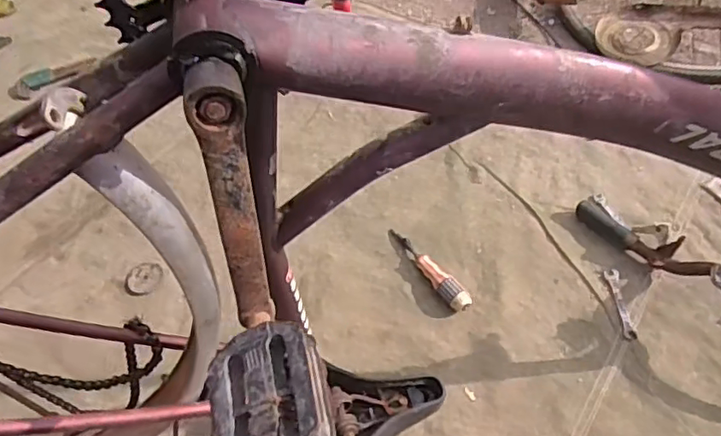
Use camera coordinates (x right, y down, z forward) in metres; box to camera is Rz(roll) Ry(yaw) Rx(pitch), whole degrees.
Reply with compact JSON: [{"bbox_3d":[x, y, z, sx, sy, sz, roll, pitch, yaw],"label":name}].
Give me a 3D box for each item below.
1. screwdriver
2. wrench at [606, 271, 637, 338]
[{"bbox_3d":[0.110,0.075,0.936,0.034,0.027,0.184,-28,57,-15],"label":"screwdriver"},{"bbox_3d":[0.393,0.129,0.888,0.021,0.005,0.117,-2,55,3],"label":"wrench"}]

